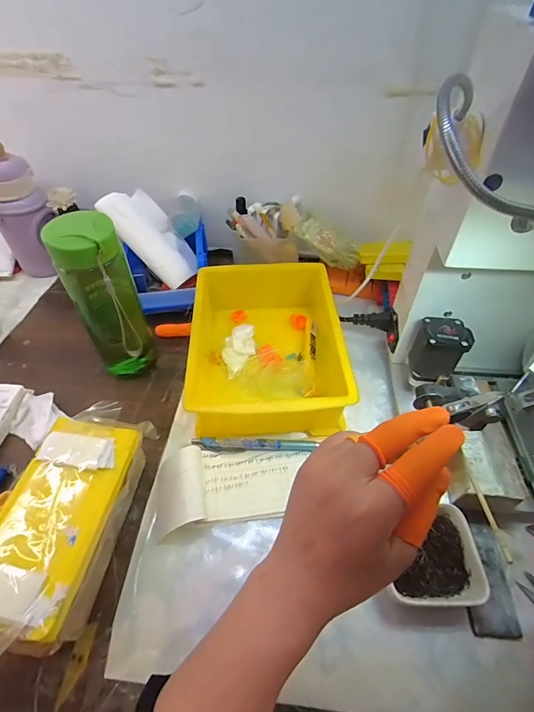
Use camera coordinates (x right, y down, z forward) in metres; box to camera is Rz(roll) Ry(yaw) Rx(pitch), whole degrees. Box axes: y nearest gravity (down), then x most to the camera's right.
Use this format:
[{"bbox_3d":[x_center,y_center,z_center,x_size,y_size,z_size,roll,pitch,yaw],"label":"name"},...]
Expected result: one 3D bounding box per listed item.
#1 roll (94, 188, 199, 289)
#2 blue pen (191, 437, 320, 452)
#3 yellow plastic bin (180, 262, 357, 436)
[{"bbox_3d":[-0.175,-0.176,0.568,0.162,0.053,0.084,48,61,-7],"label":"roll"},{"bbox_3d":[-0.015,0.097,0.408,0.131,0.011,0.012,0,49,1],"label":"blue pen"},{"bbox_3d":[-0.003,-0.025,0.477,0.178,0.070,0.262,-5,49,-2],"label":"yellow plastic bin"}]

